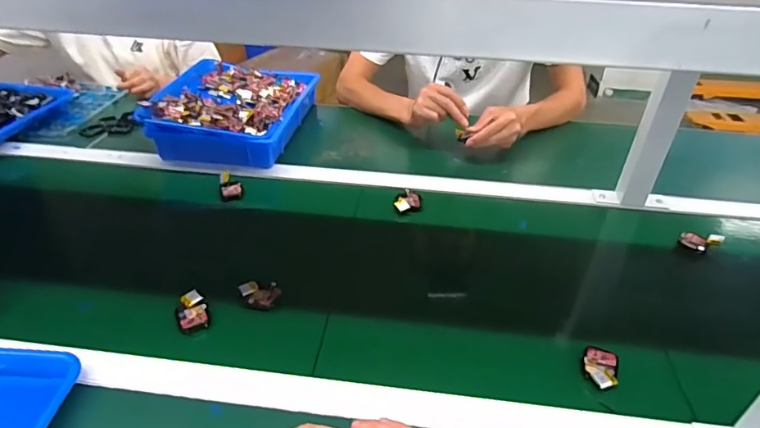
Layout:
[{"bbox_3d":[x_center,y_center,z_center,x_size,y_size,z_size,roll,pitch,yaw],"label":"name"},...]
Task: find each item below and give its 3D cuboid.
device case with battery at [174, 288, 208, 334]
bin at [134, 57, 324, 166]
[{"bbox_3d":[-0.236,0.121,0.598,0.037,0.016,0.053,-16,40,-22],"label":"device case with battery"},{"bbox_3d":[-0.296,-0.221,0.995,0.260,0.090,0.328,6,37,6],"label":"bin"}]

